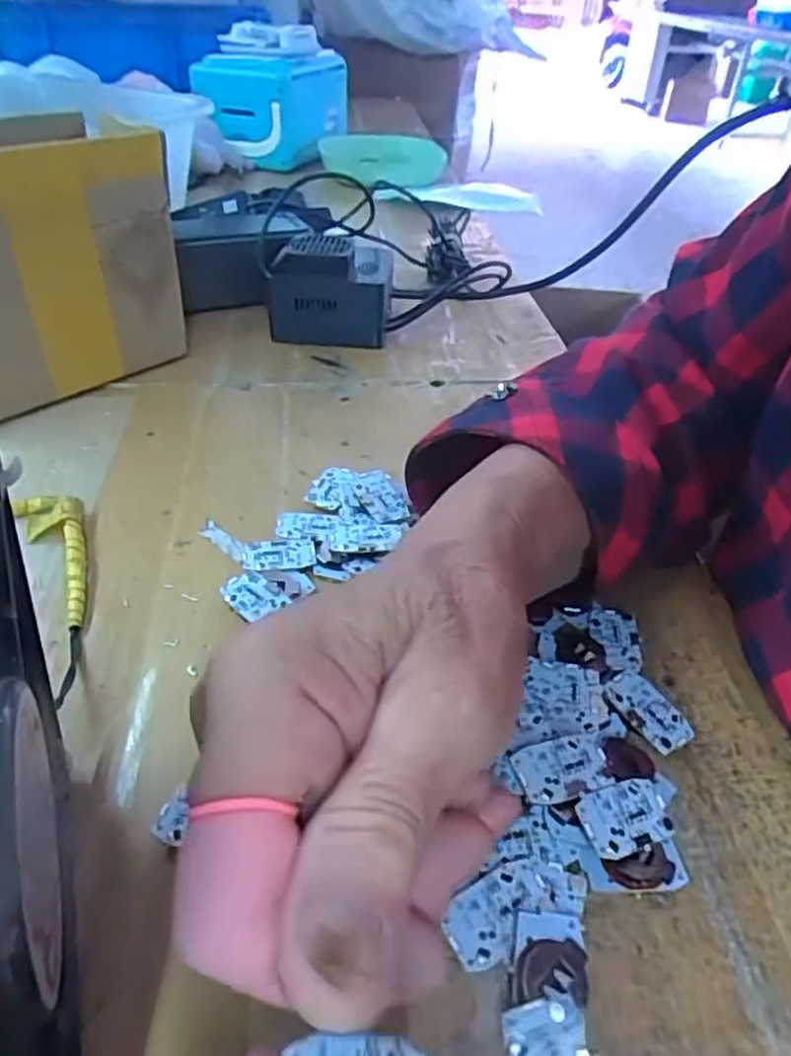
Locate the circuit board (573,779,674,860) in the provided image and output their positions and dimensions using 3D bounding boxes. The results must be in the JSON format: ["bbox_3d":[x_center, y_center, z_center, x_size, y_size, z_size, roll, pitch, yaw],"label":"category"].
[{"bbox_3d":[0.066,0.083,0.203,0.029,0.004,0.018,-7,54,-26],"label":"circuit board"}]

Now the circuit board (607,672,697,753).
[{"bbox_3d":[0.087,0.062,0.242,0.016,0.004,0.030,-26,56,-28],"label":"circuit board"}]

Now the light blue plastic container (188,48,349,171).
[{"bbox_3d":[-0.138,-0.494,0.819,0.115,0.101,0.164,18,41,17],"label":"light blue plastic container"}]

